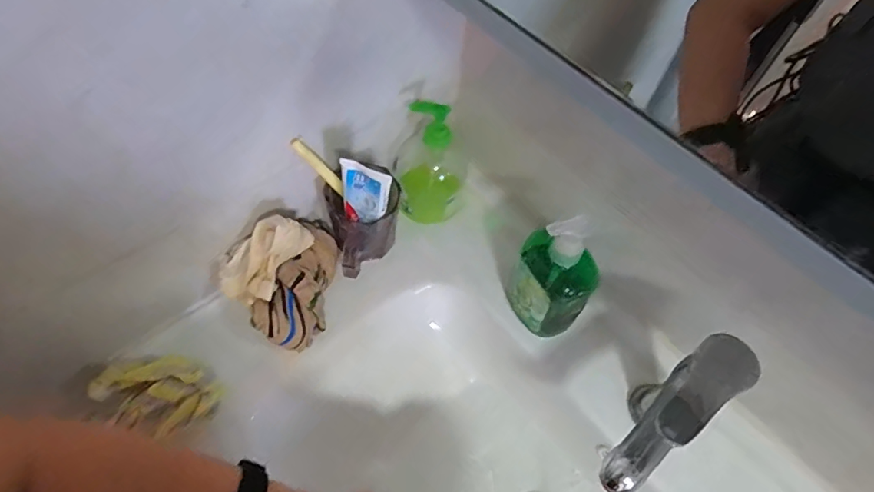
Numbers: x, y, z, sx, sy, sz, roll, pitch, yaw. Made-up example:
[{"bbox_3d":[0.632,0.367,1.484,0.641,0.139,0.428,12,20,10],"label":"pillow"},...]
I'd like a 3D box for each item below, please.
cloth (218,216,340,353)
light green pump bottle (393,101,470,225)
[{"bbox_3d":[-0.150,0.026,0.533,0.109,0.094,0.126,40,64,20],"label":"cloth"},{"bbox_3d":[-0.004,-0.102,0.588,0.089,0.152,0.076,3,58,-1],"label":"light green pump bottle"}]

